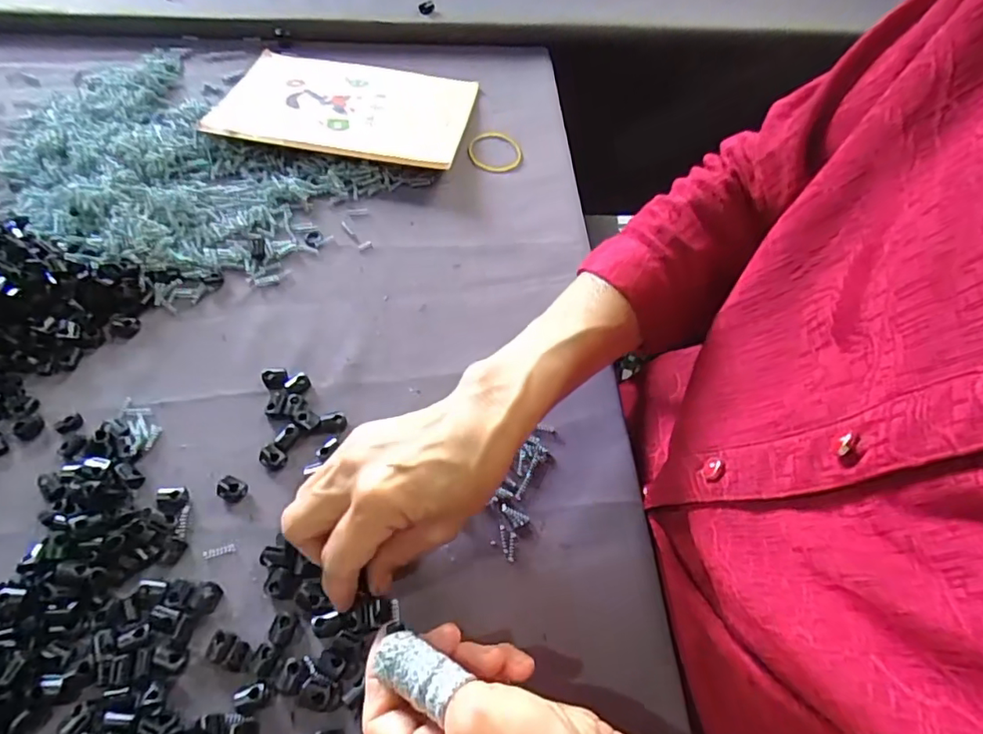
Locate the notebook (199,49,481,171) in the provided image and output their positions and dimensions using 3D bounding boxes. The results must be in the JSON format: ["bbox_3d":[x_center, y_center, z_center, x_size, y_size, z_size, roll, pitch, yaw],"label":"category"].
[{"bbox_3d":[-0.128,-0.234,0.507,0.211,0.010,0.147,10,52,1],"label":"notebook"}]

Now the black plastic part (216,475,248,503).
[{"bbox_3d":[-0.149,0.070,0.326,0.017,0.005,0.013,29,62,14],"label":"black plastic part"}]

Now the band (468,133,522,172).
[{"bbox_3d":[0.003,-0.187,0.495,0.045,0.005,0.047,-9,60,-8],"label":"band"}]

